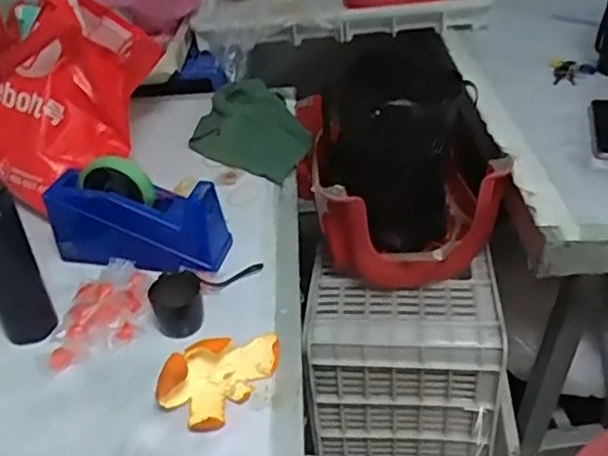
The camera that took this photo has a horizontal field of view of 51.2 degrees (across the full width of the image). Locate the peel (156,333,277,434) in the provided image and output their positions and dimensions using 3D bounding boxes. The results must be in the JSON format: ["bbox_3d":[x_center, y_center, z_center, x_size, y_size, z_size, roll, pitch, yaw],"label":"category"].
[{"bbox_3d":[-0.077,0.128,0.591,0.067,0.046,0.120,22,42,30],"label":"peel"}]

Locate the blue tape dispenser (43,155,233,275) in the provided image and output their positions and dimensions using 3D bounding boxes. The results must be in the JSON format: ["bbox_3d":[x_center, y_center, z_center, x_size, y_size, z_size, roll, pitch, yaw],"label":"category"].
[{"bbox_3d":[-0.197,-0.016,0.740,0.206,0.115,0.066,4,36,9],"label":"blue tape dispenser"}]

